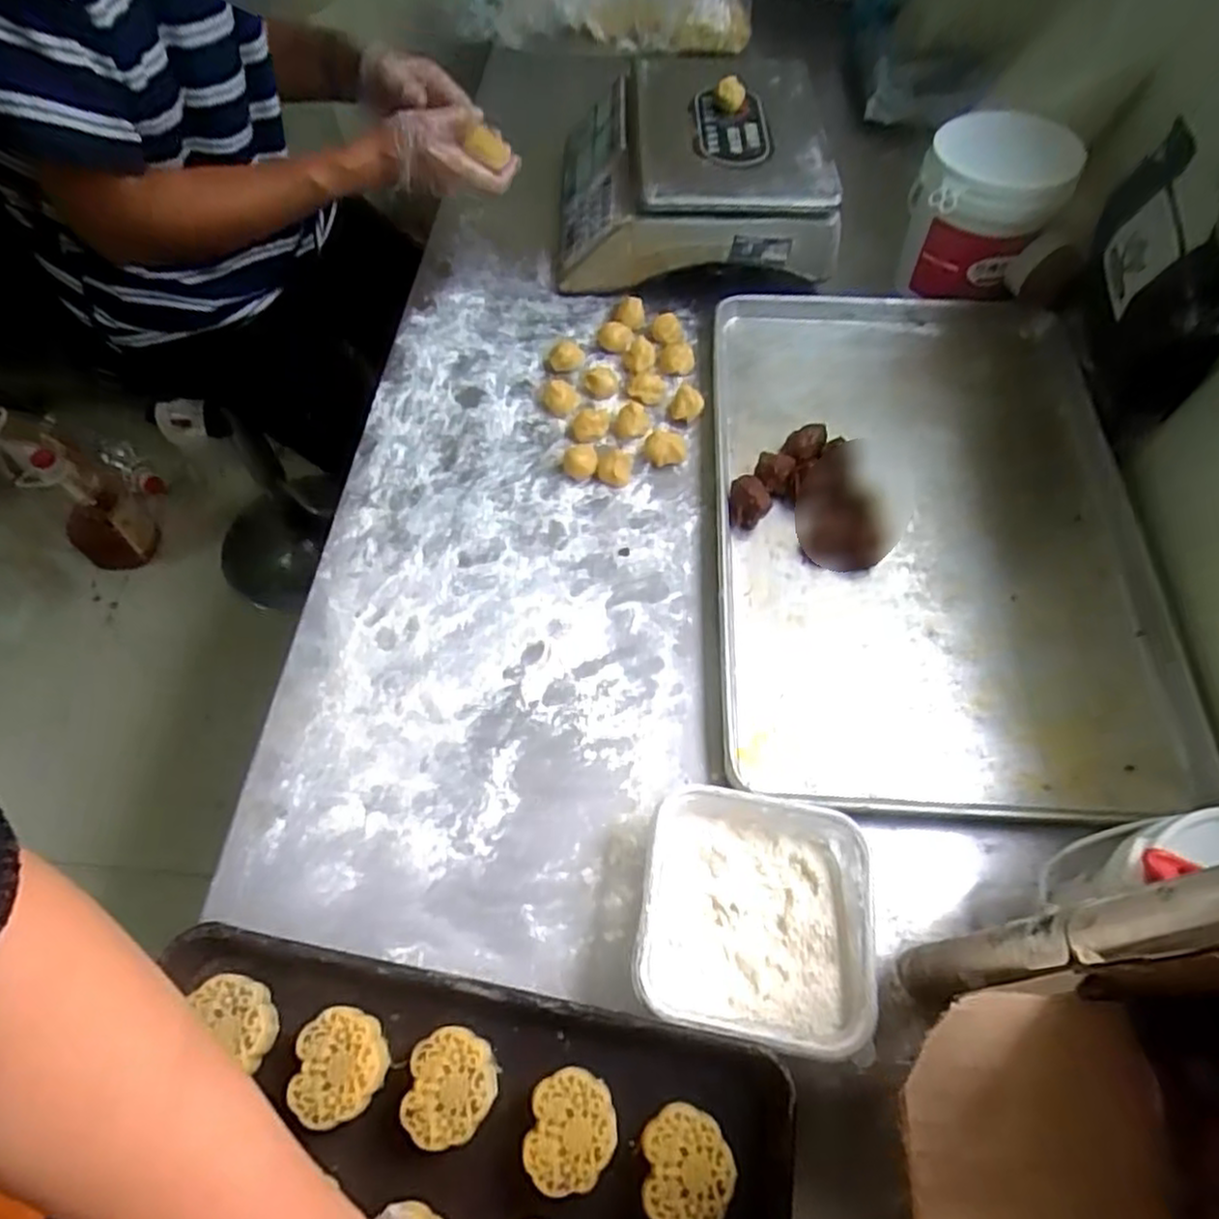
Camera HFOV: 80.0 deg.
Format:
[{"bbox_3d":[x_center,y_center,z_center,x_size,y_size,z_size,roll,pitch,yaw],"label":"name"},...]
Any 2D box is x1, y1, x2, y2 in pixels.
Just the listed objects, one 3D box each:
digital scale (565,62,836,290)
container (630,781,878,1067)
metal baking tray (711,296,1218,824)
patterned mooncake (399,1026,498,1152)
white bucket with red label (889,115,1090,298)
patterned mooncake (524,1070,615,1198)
[{"bbox_3d":[0.100,-0.526,0.890,0.312,0.153,0.259,1,62,0],"label":"digital scale"},{"bbox_3d":[0.103,0.220,0.525,0.162,0.062,0.158,9,62,5],"label":"container"},{"bbox_3d":[0.316,-0.097,0.714,0.417,0.033,0.578,2,62,1],"label":"metal baking tray"},{"bbox_3d":[-0.095,0.289,0.440,0.052,0.021,0.059,7,61,4],"label":"patterned mooncake"},{"bbox_3d":[0.413,-0.441,0.820,0.146,0.151,0.145,0,62,0],"label":"white bucket with red label"},{"bbox_3d":[-0.023,0.309,0.432,0.051,0.020,0.059,10,61,5],"label":"patterned mooncake"}]

